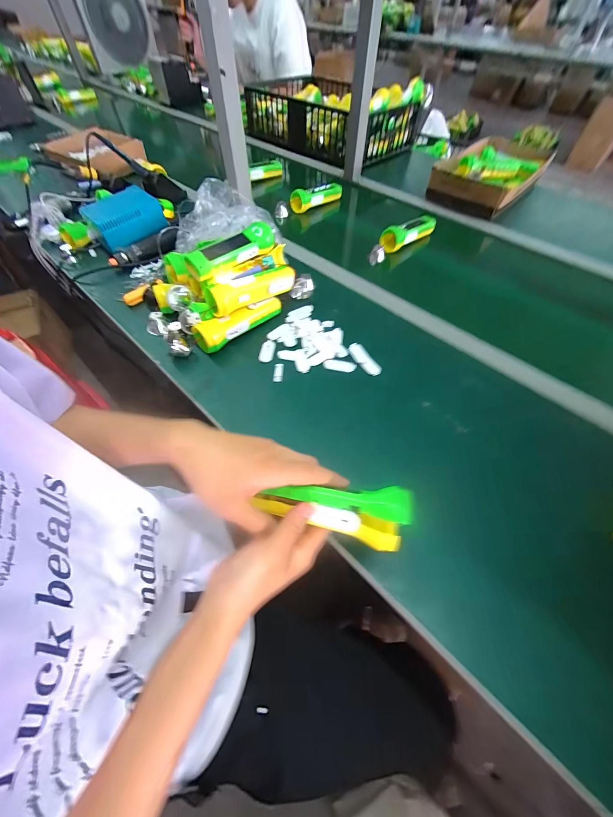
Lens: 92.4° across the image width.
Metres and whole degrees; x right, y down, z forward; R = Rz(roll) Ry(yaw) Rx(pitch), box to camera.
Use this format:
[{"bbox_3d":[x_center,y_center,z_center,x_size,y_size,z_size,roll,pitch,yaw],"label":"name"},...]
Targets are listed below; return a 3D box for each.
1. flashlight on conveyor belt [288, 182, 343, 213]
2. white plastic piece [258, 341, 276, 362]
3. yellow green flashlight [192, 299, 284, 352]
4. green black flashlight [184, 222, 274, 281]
[{"bbox_3d":[0.030,-0.604,0.842,0.169,0.055,0.045,-33,63,-21],"label":"flashlight on conveyor belt"},{"bbox_3d":[-0.068,-0.101,0.514,0.024,0.007,0.047,8,57,4],"label":"white plastic piece"},{"bbox_3d":[-0.116,-0.156,0.522,0.167,0.045,0.041,-38,65,-23],"label":"yellow green flashlight"},{"bbox_3d":[-0.123,-0.274,0.513,0.042,0.046,0.180,38,64,21],"label":"green black flashlight"}]

